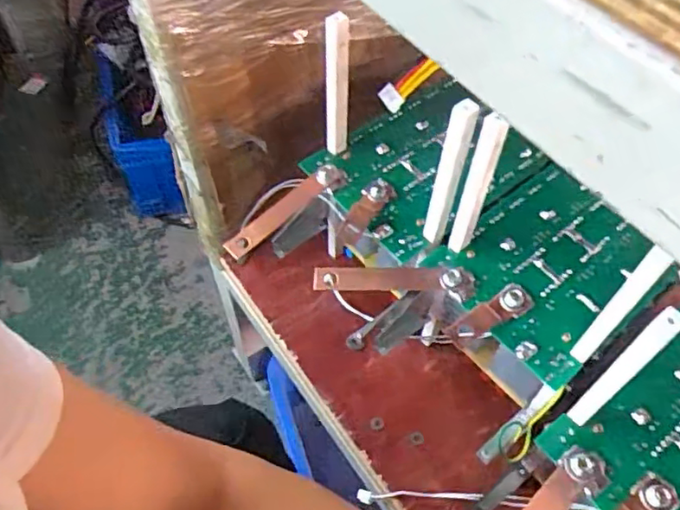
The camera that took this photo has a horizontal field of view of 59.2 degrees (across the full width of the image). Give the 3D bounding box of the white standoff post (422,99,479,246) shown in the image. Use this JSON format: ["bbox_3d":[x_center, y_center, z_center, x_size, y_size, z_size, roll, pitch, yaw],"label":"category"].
[{"bbox_3d":[0.074,-0.051,0.407,0.019,0.131,0.011,16,57,11],"label":"white standoff post"}]

